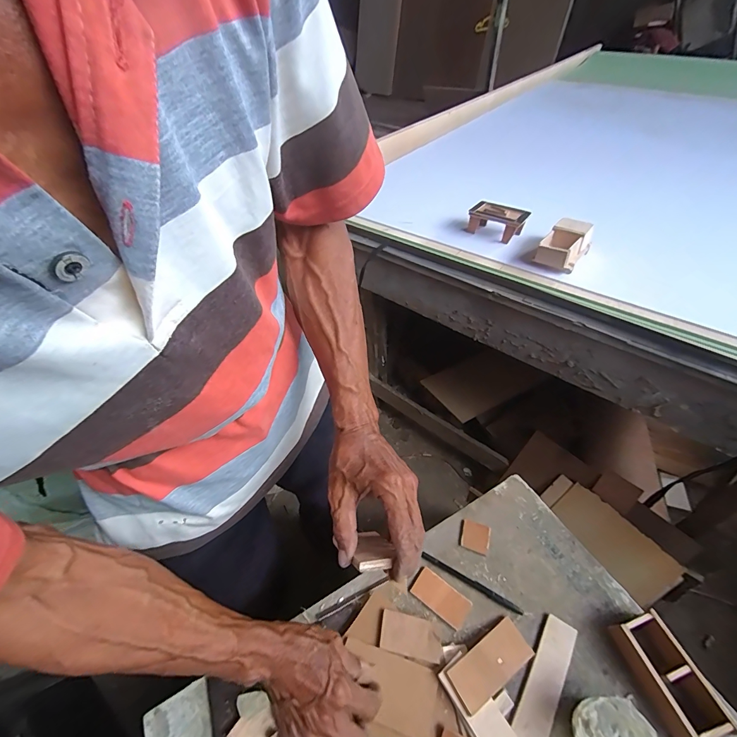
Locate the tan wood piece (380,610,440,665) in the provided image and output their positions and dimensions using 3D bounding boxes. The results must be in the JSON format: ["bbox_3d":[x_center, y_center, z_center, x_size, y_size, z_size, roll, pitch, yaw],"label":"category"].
[{"bbox_3d":[0.050,0.322,0.437,0.071,0.006,0.039,9,49,11],"label":"tan wood piece"}]

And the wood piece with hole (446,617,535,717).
[{"bbox_3d":[0.142,0.342,0.421,0.110,0.007,0.044,-14,47,-31],"label":"wood piece with hole"}]

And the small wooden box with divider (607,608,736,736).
[{"bbox_3d":[0.334,0.343,0.405,0.060,0.034,0.112,-15,49,-11],"label":"small wooden box with divider"}]

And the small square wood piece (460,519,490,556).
[{"bbox_3d":[0.155,0.246,0.529,0.040,0.007,0.040,11,49,13],"label":"small square wood piece"}]

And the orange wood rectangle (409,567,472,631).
[{"bbox_3d":[0.095,0.302,0.479,0.073,0.006,0.040,29,55,26],"label":"orange wood rectangle"}]

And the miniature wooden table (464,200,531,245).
[{"bbox_3d":[0.273,-0.316,0.776,0.112,0.060,0.063,24,53,23],"label":"miniature wooden table"}]

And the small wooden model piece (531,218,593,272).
[{"bbox_3d":[0.373,-0.237,0.688,0.072,0.052,0.100,31,56,27],"label":"small wooden model piece"}]

